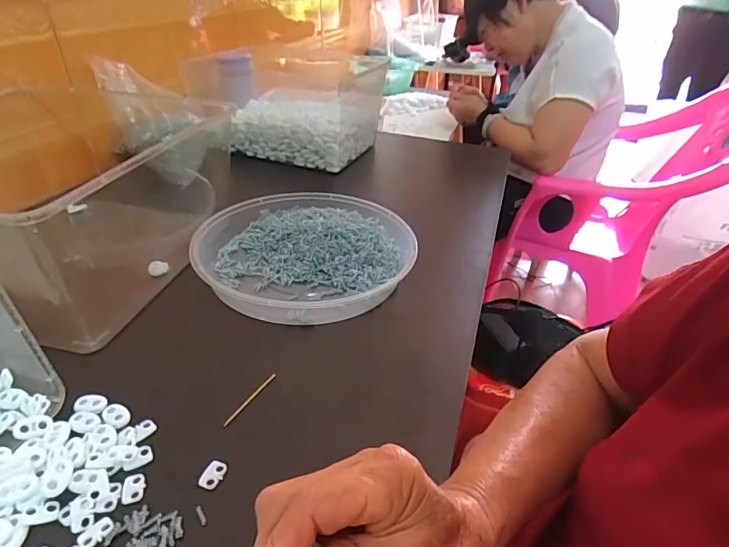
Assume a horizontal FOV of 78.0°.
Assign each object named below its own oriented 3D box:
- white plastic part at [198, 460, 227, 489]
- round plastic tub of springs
[{"bbox_3d":[-0.100,0.133,0.298,0.014,0.004,0.019,19,37,19],"label":"white plastic part"},{"bbox_3d":[-0.063,-0.029,0.501,0.228,0.038,0.215,4,35,-3],"label":"round plastic tub of springs"}]

